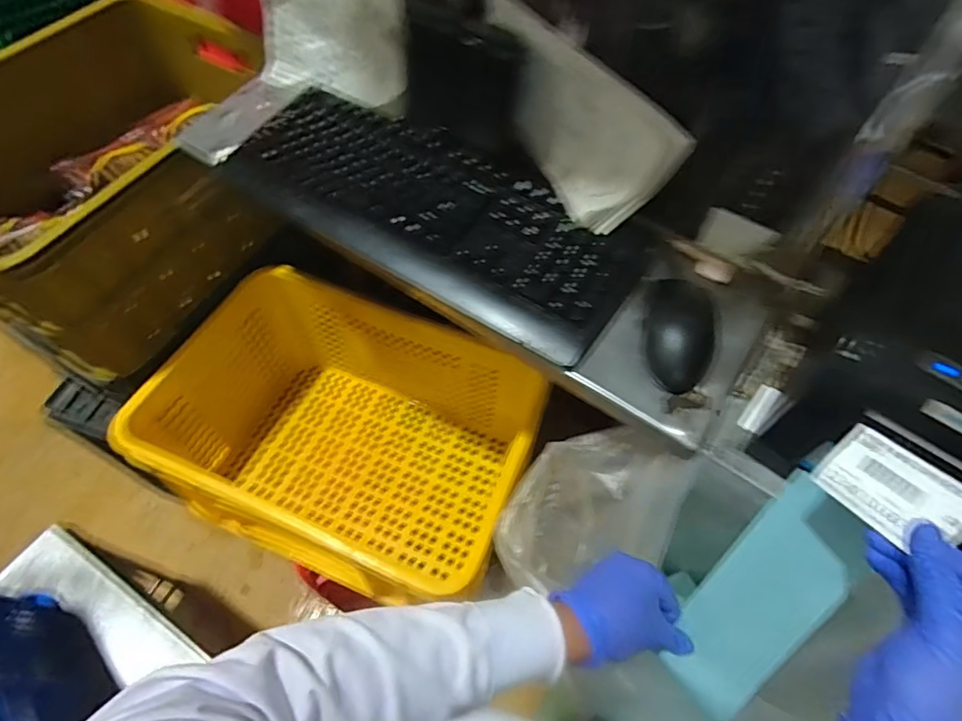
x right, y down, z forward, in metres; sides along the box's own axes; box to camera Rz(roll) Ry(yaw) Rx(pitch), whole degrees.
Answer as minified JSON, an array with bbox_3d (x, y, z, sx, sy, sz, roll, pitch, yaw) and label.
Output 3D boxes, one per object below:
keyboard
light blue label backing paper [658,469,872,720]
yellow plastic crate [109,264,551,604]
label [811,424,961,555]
[{"bbox_3d":[-0.061,-0.157,0.540,0.436,0.041,0.158,32,62,18],"label":"keyboard"},{"bbox_3d":[0.215,0.186,0.414,0.084,0.201,0.011,39,23,29],"label":"light blue label backing paper"},{"bbox_3d":[-0.224,0.113,0.843,0.446,0.254,0.358,20,59,11],"label":"yellow plastic crate"},{"bbox_3d":[0.245,0.077,0.311,0.049,0.008,0.073,-48,51,0],"label":"label"}]

